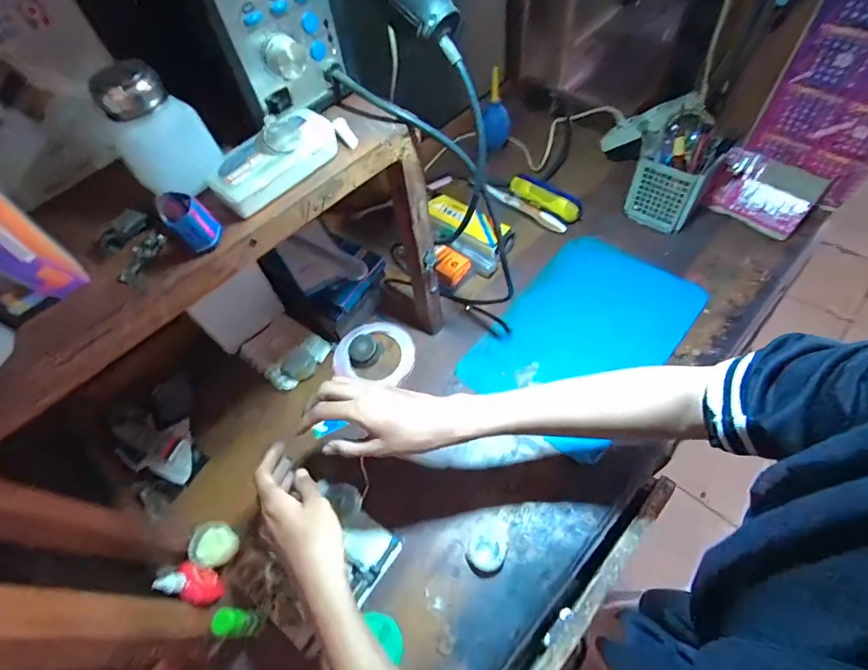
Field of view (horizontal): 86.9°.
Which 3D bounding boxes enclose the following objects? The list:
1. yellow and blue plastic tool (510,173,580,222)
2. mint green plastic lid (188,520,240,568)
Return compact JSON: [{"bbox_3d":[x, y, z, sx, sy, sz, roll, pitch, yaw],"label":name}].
[{"bbox_3d":[0.175,-0.215,0.715,0.118,0.036,0.033,37,68,23],"label":"yellow and blue plastic tool"},{"bbox_3d":[-0.228,0.220,0.481,0.042,0.037,0.041,-2,58,3],"label":"mint green plastic lid"}]

